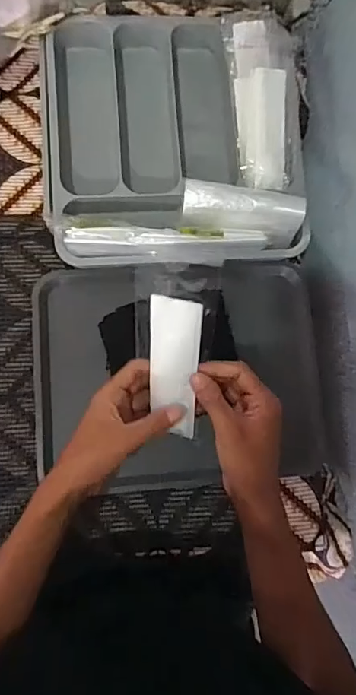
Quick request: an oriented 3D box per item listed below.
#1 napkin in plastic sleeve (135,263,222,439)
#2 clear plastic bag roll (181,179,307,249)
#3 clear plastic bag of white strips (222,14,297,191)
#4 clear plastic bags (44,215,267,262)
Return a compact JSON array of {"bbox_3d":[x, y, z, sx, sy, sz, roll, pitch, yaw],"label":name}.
[{"bbox_3d":[-0.006,0.005,0.416,0.070,0.006,0.172,16,126,16],"label":"napkin in plastic sleeve"},{"bbox_3d":[0.082,-0.170,0.605,0.152,0.042,0.057,8,82,-5],"label":"clear plastic bag roll"},{"bbox_3d":[0.117,-0.329,0.635,0.091,0.037,0.228,-3,83,-7],"label":"clear plastic bag of white strips"},{"bbox_3d":[-0.024,-0.131,0.585,0.263,0.048,0.045,5,82,-6],"label":"clear plastic bags"}]

